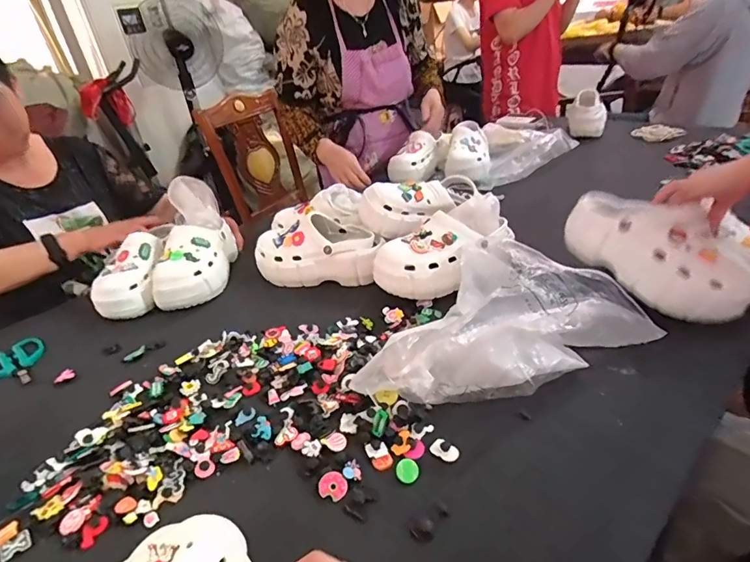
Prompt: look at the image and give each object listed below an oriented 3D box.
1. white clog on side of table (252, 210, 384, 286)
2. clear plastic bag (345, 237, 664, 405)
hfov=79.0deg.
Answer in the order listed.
[{"bbox_3d":[-0.108,-0.060,0.859,0.245,0.102,0.095,2,34,13],"label":"white clog on side of table"},{"bbox_3d":[0.172,0.067,0.585,0.262,0.114,0.300,21,42,36],"label":"clear plastic bag"}]

